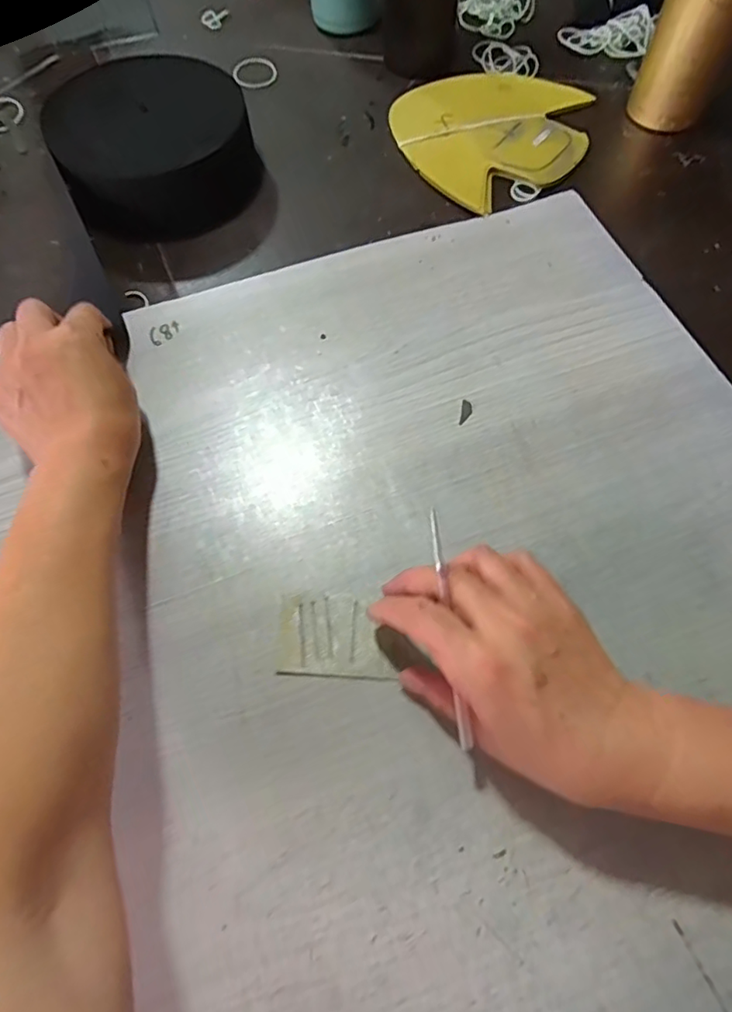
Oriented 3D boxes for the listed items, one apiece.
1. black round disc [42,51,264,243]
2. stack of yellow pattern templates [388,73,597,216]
[{"bbox_3d":[-0.187,-0.326,0.488,0.166,0.063,0.166,-1,65,1],"label":"black round disc"},{"bbox_3d":[0.127,-0.369,0.525,0.194,0.008,0.168,-37,72,-14],"label":"stack of yellow pattern templates"}]

